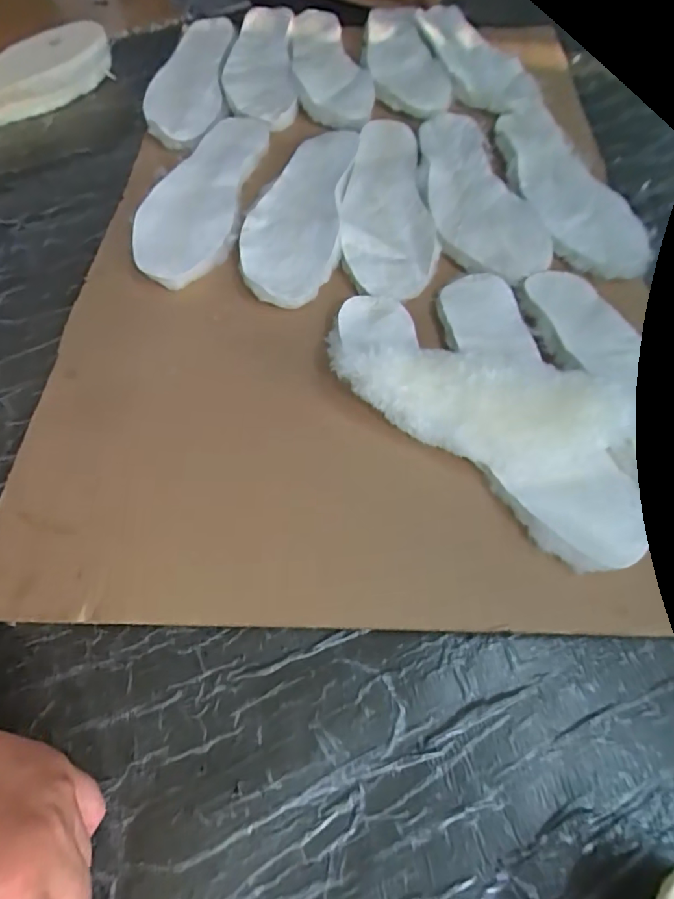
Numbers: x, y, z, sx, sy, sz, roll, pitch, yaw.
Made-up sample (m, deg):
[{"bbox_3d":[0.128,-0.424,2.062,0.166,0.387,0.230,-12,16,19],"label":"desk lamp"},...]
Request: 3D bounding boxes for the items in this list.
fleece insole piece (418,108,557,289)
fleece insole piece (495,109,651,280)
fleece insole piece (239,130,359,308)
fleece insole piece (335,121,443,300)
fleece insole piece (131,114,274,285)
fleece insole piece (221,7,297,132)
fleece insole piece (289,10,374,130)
[{"bbox_3d":[0.133,-0.257,0.503,0.094,0.011,0.254,-8,62,-1],"label":"fleece insole piece"},{"bbox_3d":[0.219,-0.263,0.507,0.085,0.012,0.256,-12,62,-3],"label":"fleece insole piece"},{"bbox_3d":[-0.036,-0.237,0.494,0.088,0.013,0.252,4,62,6],"label":"fleece insole piece"},{"bbox_3d":[0.044,-0.244,0.495,0.086,0.009,0.260,-4,62,1],"label":"fleece insole piece"},{"bbox_3d":[-0.134,-0.258,0.512,0.091,0.013,0.255,7,60,1],"label":"fleece insole piece"},{"bbox_3d":[-0.096,-0.473,0.632,0.084,0.019,0.247,-5,62,1],"label":"fleece insole piece"},{"bbox_3d":[-0.012,-0.471,0.629,0.087,0.016,0.271,-11,62,-2],"label":"fleece insole piece"}]

